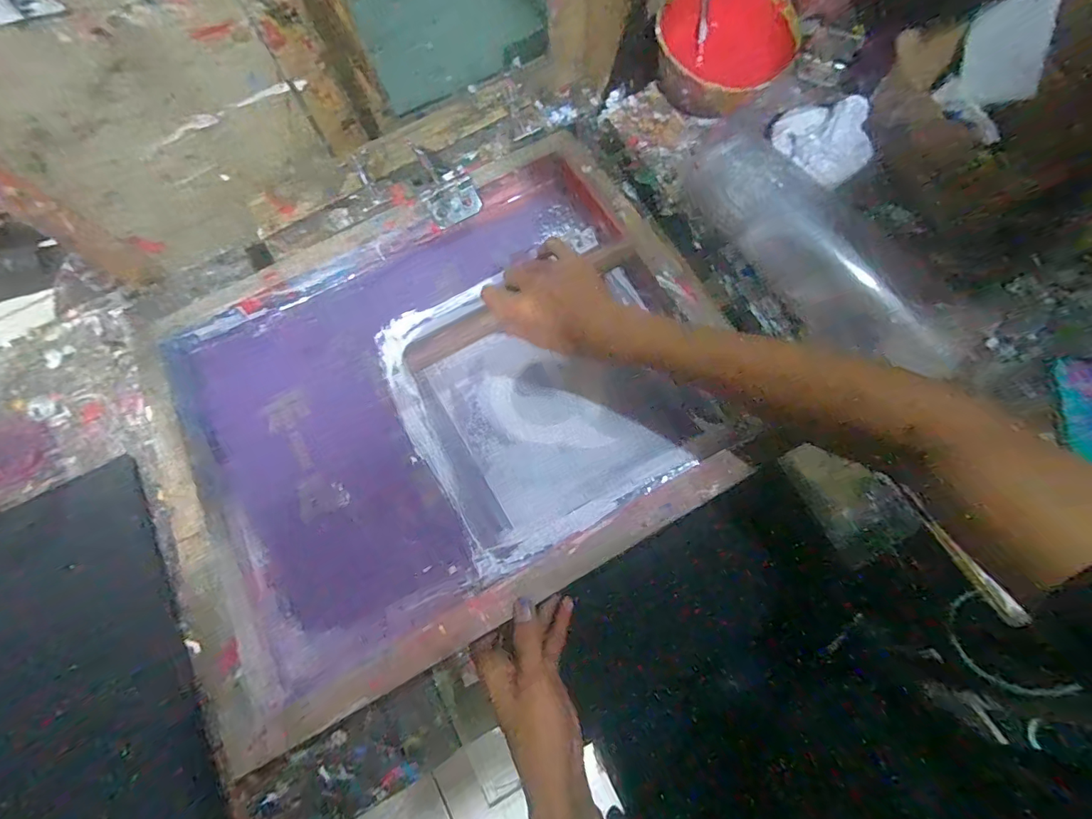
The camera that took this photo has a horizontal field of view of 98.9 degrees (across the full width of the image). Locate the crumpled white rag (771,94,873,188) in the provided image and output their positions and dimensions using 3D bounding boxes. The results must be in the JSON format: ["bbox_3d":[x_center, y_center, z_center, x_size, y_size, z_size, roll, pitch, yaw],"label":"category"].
[{"bbox_3d":[0.339,-0.335,0.571,0.074,0.057,0.107,-28,74,-6],"label":"crumpled white rag"}]

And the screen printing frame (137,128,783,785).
[{"bbox_3d":[-0.102,-0.018,0.486,0.545,0.065,0.451,-26,71,-6],"label":"screen printing frame"}]

